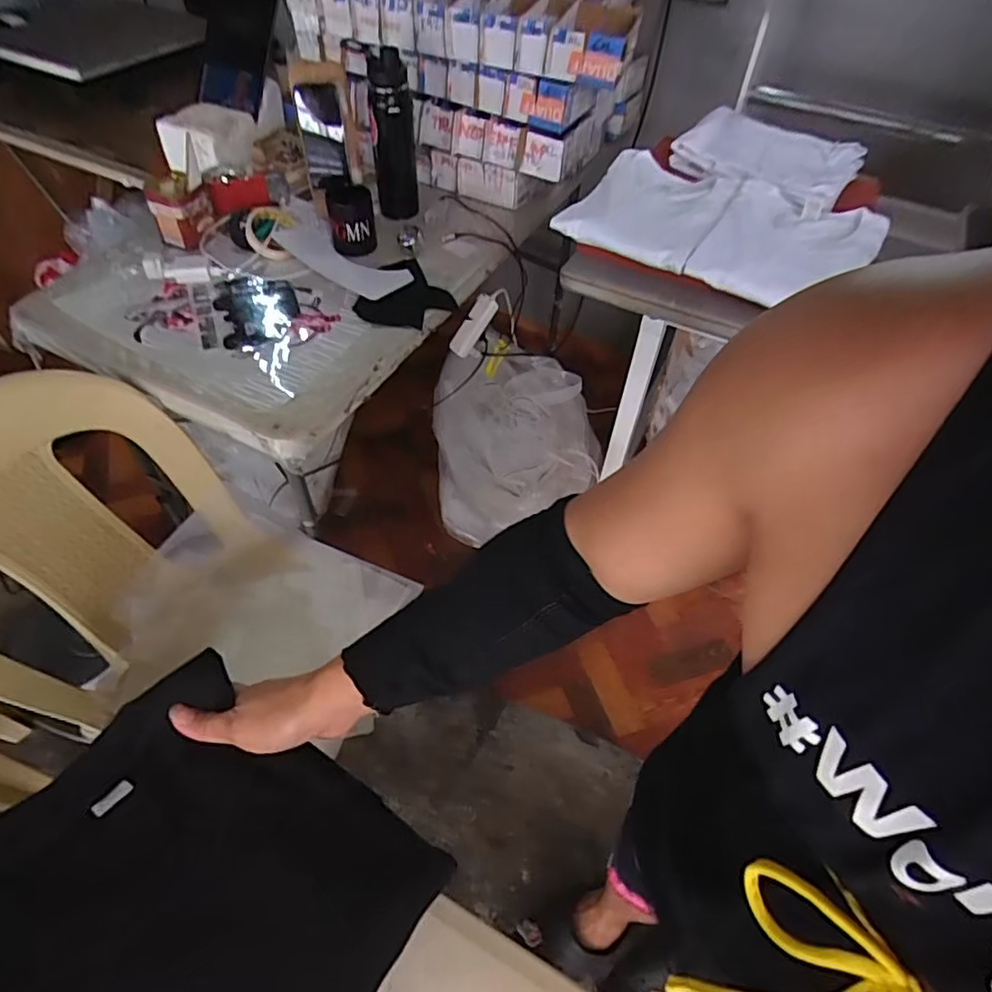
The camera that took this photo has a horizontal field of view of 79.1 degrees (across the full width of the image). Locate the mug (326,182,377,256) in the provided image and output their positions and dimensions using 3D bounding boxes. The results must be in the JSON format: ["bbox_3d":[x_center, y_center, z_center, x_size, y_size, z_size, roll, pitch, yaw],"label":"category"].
[{"bbox_3d":[-0.255,-0.498,1.079,0.079,0.101,0.086,-2,52,-5],"label":"mug"}]

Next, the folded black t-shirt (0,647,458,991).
[{"bbox_3d":[-0.206,0.265,0.400,0.266,0.049,0.230,29,56,20],"label":"folded black t-shirt"}]

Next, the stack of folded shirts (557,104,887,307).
[{"bbox_3d":[0.399,-0.479,0.955,0.402,0.055,0.482,28,56,19],"label":"stack of folded shirts"}]

